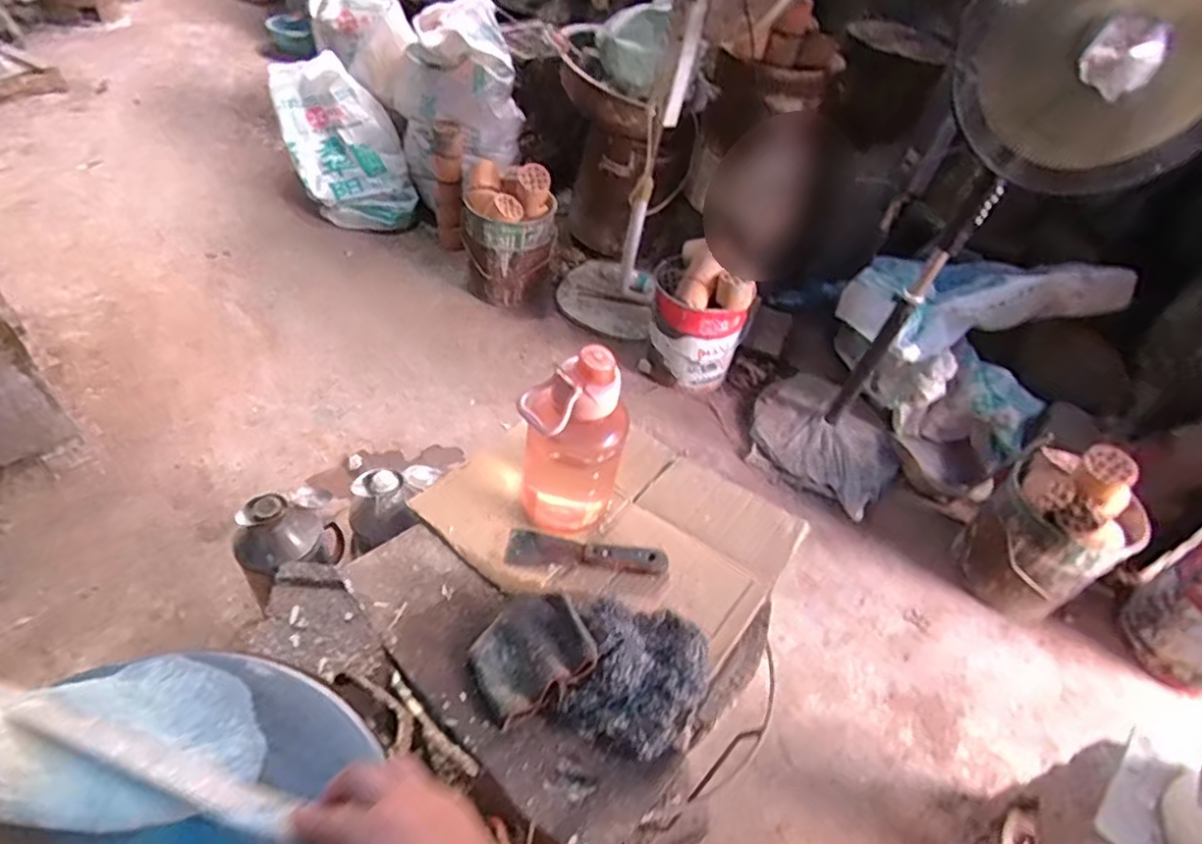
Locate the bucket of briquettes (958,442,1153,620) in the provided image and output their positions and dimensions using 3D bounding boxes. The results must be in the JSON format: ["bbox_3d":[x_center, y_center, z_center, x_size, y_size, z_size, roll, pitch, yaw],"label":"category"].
[{"bbox_3d":[1.056,0.248,1.540,0.237,0.444,0.280,-29,56,-32],"label":"bucket of briquettes"}]

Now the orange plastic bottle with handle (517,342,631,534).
[{"bbox_3d":[-0.028,0.024,0.730,0.113,0.221,0.092,5,45,-4],"label":"orange plastic bottle with handle"}]

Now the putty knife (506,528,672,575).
[{"bbox_3d":[-0.016,0.147,0.756,0.180,0.020,0.045,7,45,-2],"label":"putty knife"}]

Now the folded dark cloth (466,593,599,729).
[{"bbox_3d":[-0.070,0.228,0.649,0.115,0.013,0.100,-38,53,-5],"label":"folded dark cloth"}]

